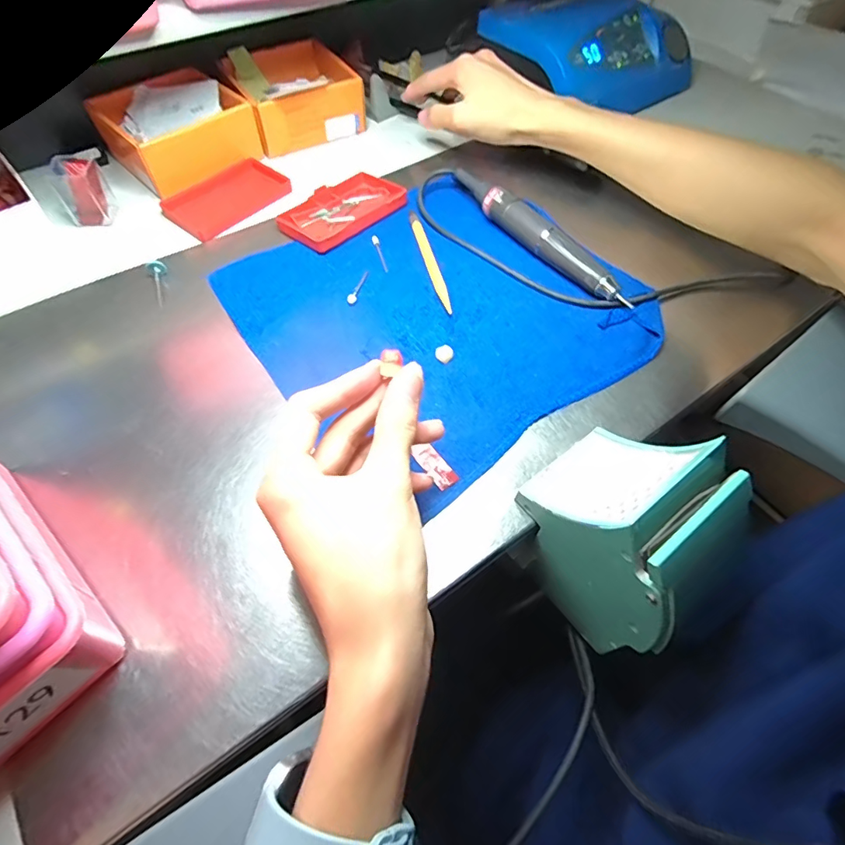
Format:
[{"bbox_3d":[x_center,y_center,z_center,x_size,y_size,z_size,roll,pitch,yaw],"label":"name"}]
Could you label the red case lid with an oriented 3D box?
[{"bbox_3d":[-0.188,-0.218,0.462,0.069,0.010,0.113,33,63,18],"label":"red case lid"}]

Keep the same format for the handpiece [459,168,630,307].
[{"bbox_3d":[0.097,-0.163,0.411,0.023,0.032,0.197,-34,64,-20],"label":"handpiece"}]

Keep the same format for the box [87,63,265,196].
[{"bbox_3d":[-0.243,-0.295,0.479,0.131,0.050,0.120,39,65,21],"label":"box"}]

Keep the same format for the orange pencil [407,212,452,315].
[{"bbox_3d":[0.005,-0.139,0.407,0.009,0.004,0.130,-11,59,-8],"label":"orange pencil"}]

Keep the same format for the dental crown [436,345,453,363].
[{"bbox_3d":[0.016,-0.051,0.351,0.011,0.007,0.011,-38,66,-22],"label":"dental crown"}]

